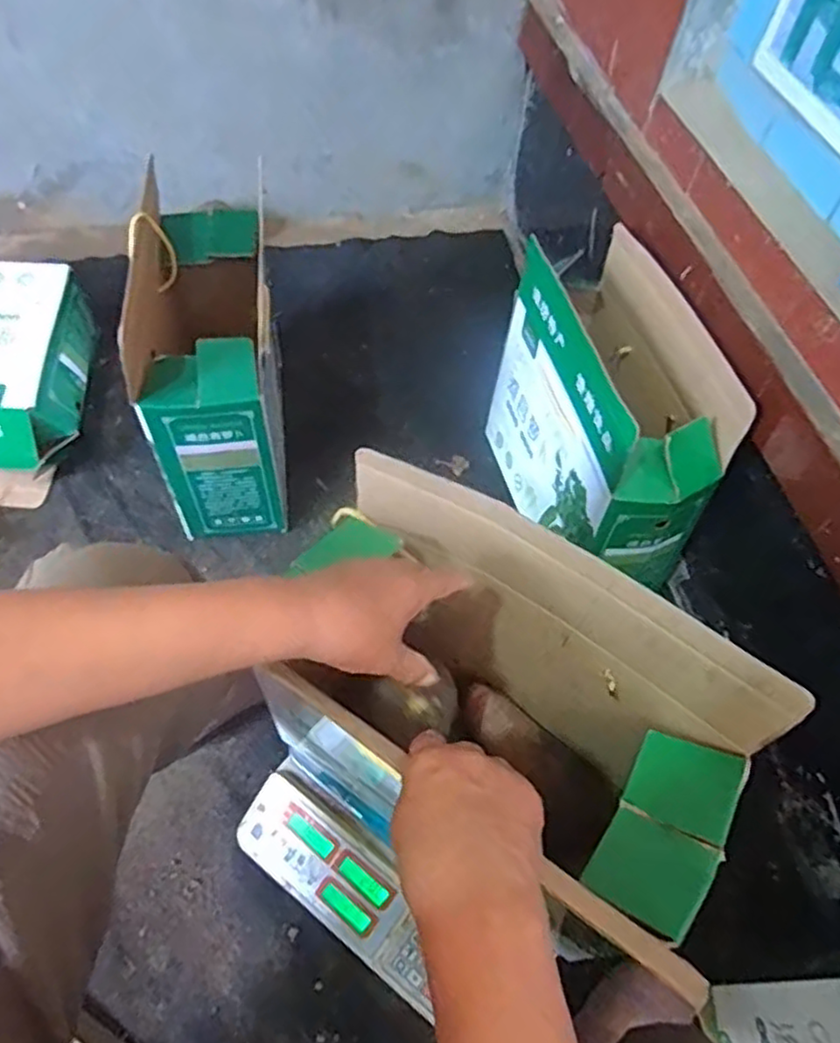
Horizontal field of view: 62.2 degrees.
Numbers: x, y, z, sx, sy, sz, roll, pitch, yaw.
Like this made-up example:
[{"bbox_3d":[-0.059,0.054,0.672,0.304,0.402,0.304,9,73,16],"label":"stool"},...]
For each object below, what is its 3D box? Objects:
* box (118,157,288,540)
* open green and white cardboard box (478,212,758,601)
[{"bbox_3d":[-0.271,-0.217,0.926,0.146,0.306,0.338,-3,55,-8],"label":"box"},{"bbox_3d":[0.227,-0.126,0.909,0.154,0.303,0.371,-6,56,-10],"label":"open green and white cardboard box"}]

